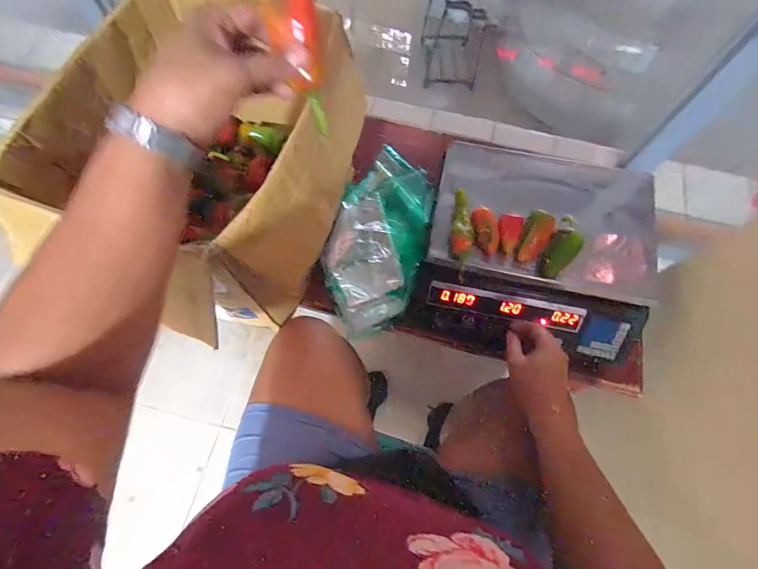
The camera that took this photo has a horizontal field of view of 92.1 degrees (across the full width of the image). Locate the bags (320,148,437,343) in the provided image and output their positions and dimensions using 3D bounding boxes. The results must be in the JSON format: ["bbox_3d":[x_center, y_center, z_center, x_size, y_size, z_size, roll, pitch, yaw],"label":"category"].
[{"bbox_3d":[-0.001,-0.088,0.639,0.161,0.095,0.335,12,70,3],"label":"bags"}]

